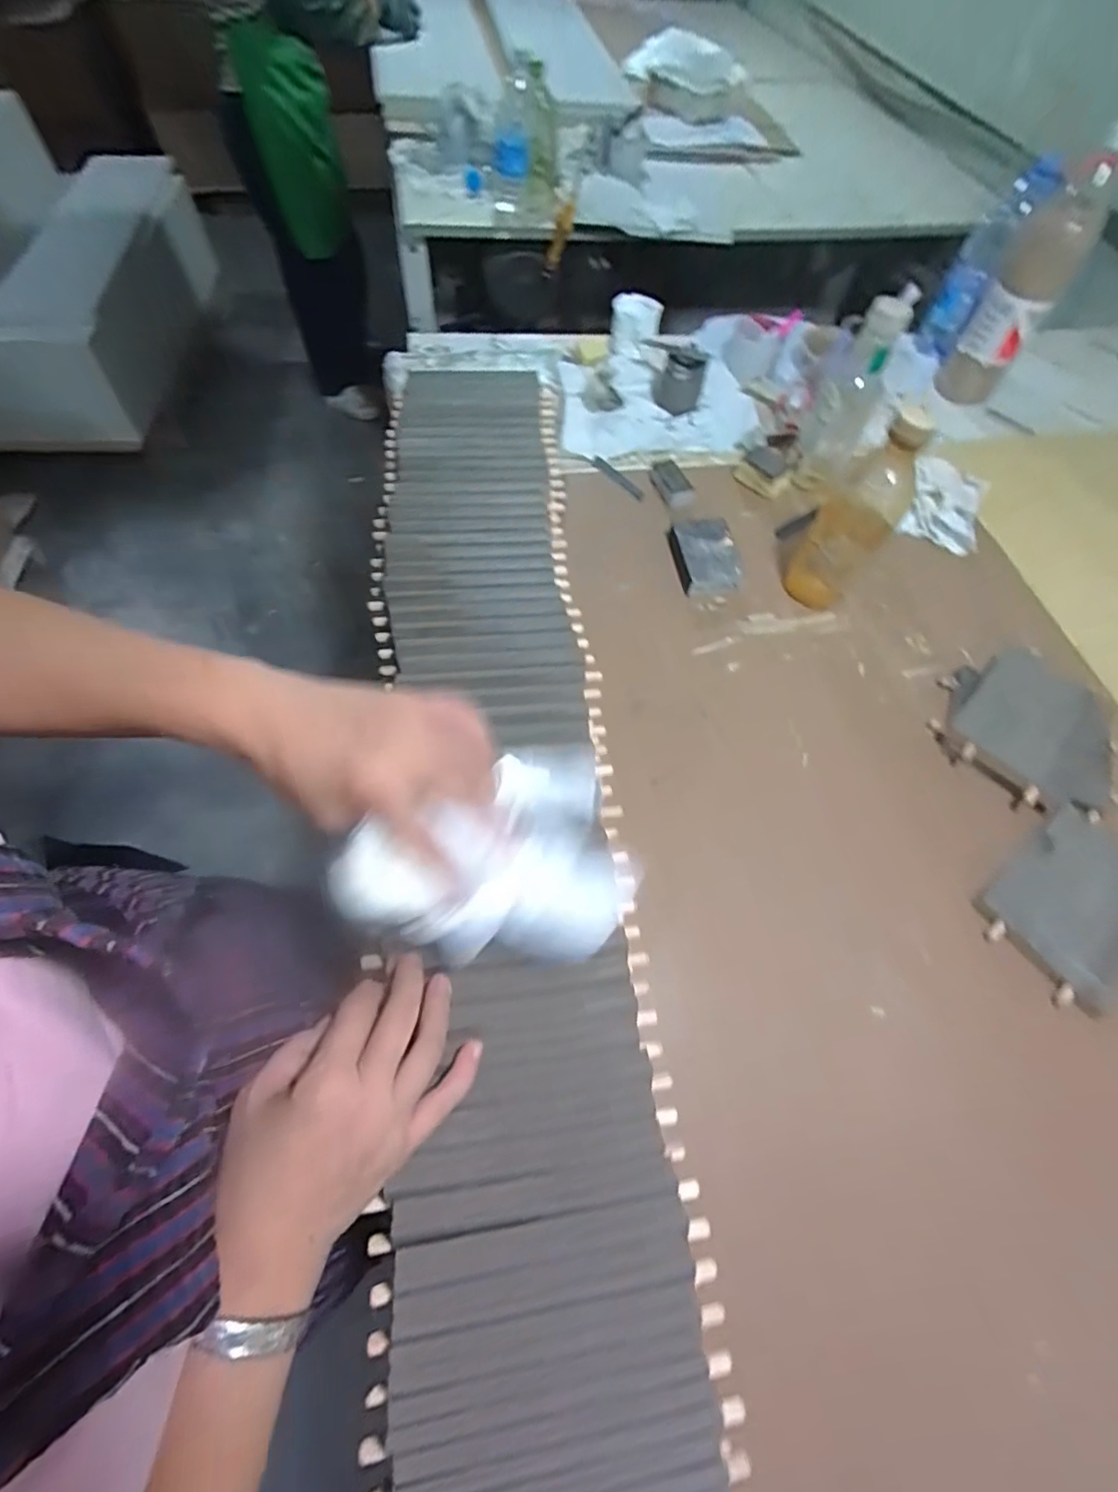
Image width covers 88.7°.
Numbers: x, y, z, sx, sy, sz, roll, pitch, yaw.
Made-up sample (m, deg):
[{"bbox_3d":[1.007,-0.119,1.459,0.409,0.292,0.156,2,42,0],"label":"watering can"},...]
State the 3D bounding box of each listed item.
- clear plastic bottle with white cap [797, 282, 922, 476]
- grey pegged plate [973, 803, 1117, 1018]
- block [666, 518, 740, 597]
[{"bbox_3d":[0.351,-0.414,0.688,0.087,0.215,0.079,31,64,13],"label":"clear plastic bottle with white cap"},{"bbox_3d":[0.456,0.139,0.501,0.165,0.015,0.115,-34,68,-20],"label":"grey pegged plate"},{"bbox_3d":[0.174,-0.222,0.672,0.067,0.027,0.098,-5,62,-6],"label":"block"}]

